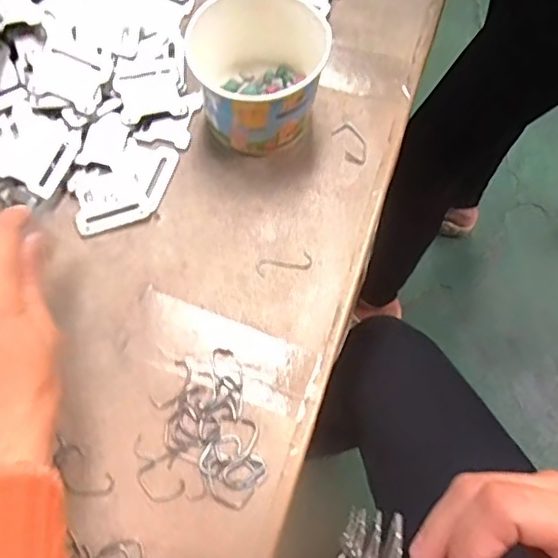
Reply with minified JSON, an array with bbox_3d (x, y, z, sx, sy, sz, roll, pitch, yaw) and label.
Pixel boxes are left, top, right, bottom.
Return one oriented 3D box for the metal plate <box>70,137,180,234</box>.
[{"bbox_3d":[-0.109,-0.067,0.412,0.083,0.006,0.055,-37,74,-13],"label":"metal plate"}]

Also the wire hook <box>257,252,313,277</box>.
[{"bbox_3d":[0.004,-0.010,0.399,0.039,0.004,0.013,-11,70,-5],"label":"wire hook"}]

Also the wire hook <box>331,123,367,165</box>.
[{"bbox_3d":[0.054,-0.101,0.431,0.019,0.004,0.036,-21,71,-9],"label":"wire hook"}]

